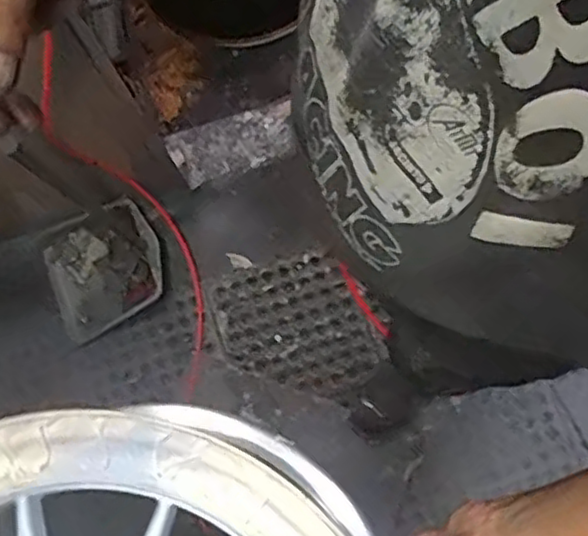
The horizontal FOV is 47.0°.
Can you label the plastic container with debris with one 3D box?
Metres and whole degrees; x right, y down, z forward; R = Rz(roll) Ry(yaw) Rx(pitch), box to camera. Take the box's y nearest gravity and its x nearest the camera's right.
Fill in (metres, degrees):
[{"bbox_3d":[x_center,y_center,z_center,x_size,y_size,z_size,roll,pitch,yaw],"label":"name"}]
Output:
[{"bbox_3d":[-0.397,0.001,1.427,0.237,0.053,0.241,-24,73,-9],"label":"plastic container with debris"}]

